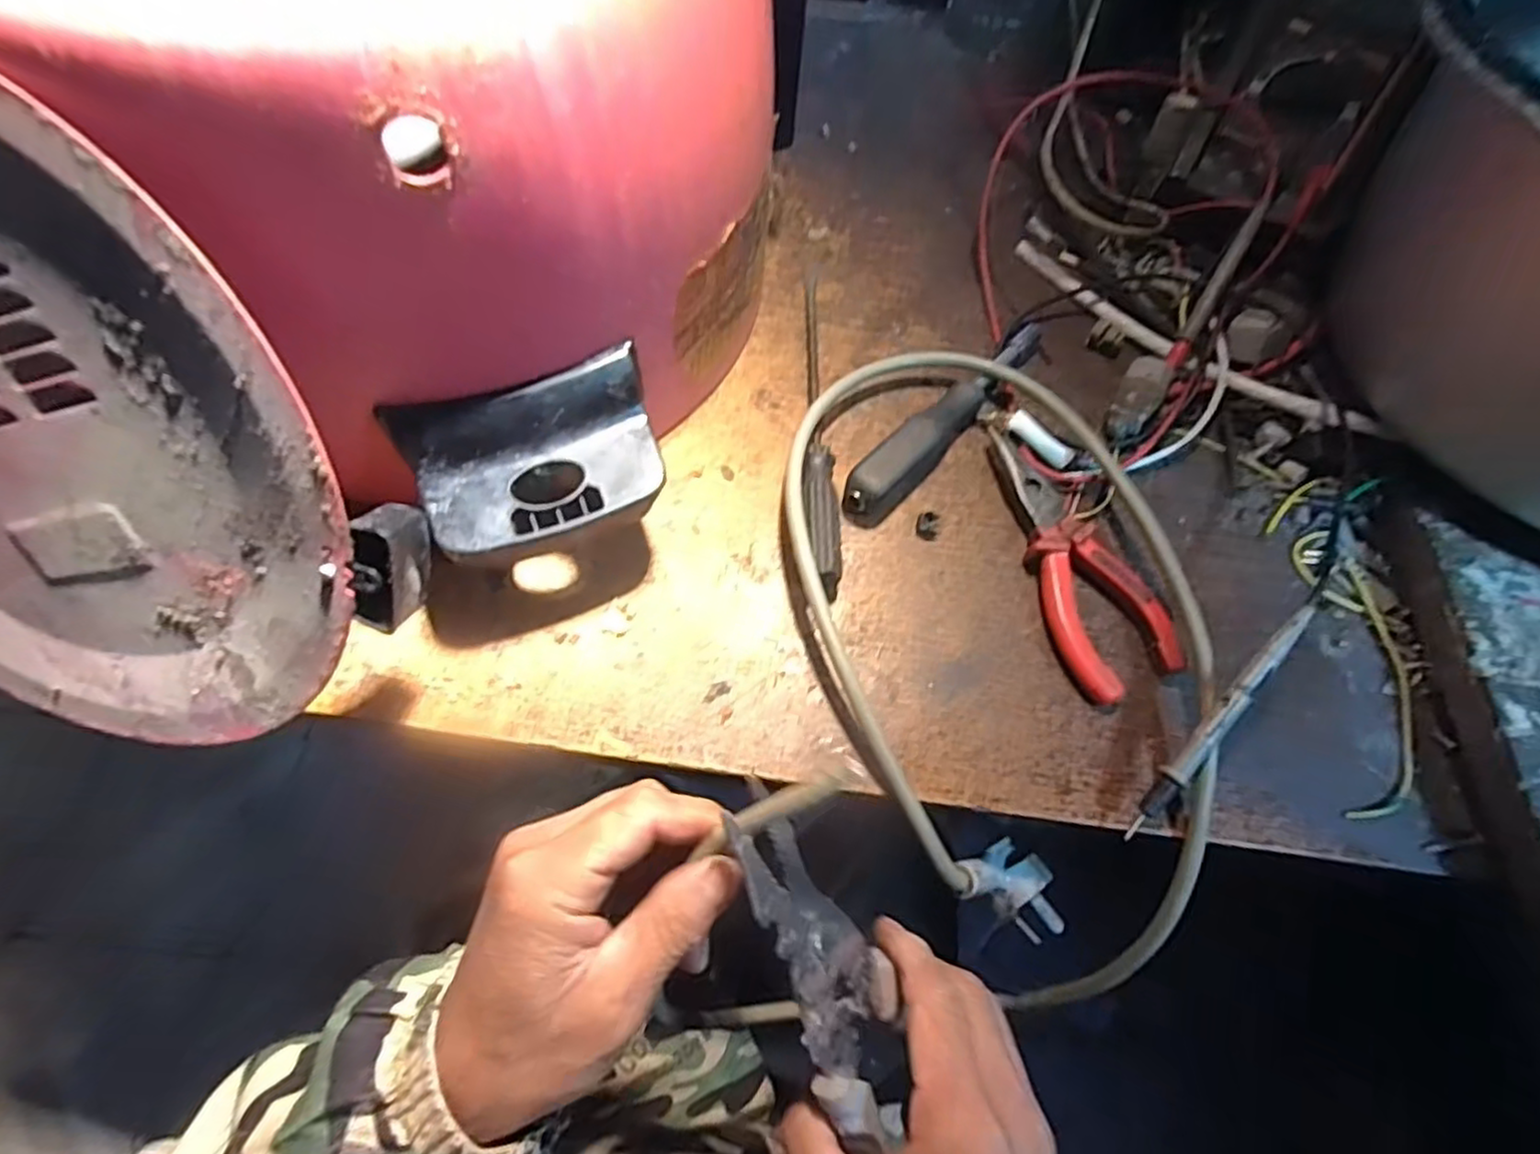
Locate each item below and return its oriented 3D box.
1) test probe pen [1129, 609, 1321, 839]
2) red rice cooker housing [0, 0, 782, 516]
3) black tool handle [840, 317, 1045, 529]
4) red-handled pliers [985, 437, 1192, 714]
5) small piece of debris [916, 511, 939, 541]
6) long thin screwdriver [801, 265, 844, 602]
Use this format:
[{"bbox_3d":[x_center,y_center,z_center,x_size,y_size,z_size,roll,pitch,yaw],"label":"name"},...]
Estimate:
[{"bbox_3d":[0.189,0.061,0.297,0.010,0.006,0.120,40,88,16],"label":"test probe pen"},{"bbox_3d":[-0.168,-0.217,0.329,0.315,0.218,0.267,37,69,15],"label":"red rice cooker housing"},{"bbox_3d":[0.098,-0.089,0.387,0.024,0.021,0.166,39,69,16],"label":"black tool handle"},{"bbox_3d":[0.148,-0.010,0.352,0.050,0.018,0.142,-17,66,-9],"label":"red-handled pliers"},{"bbox_3d":[0.081,-0.026,0.363,0.011,0.006,0.015,12,64,4],"label":"small piece of debris"},{"bbox_3d":[0.024,-0.094,0.382,0.018,0.023,0.222,-1,64,-2],"label":"long thin screwdriver"}]

